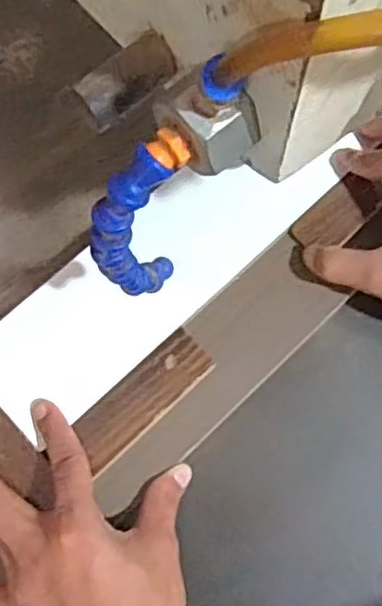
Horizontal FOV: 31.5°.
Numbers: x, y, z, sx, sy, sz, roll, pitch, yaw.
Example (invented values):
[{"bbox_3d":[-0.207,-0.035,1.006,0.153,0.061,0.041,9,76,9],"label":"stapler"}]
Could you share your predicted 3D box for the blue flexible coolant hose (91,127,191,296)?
[{"bbox_3d":[-0.020,-0.029,0.290,0.020,0.114,0.046,43,81,8],"label":"blue flexible coolant hose"}]

